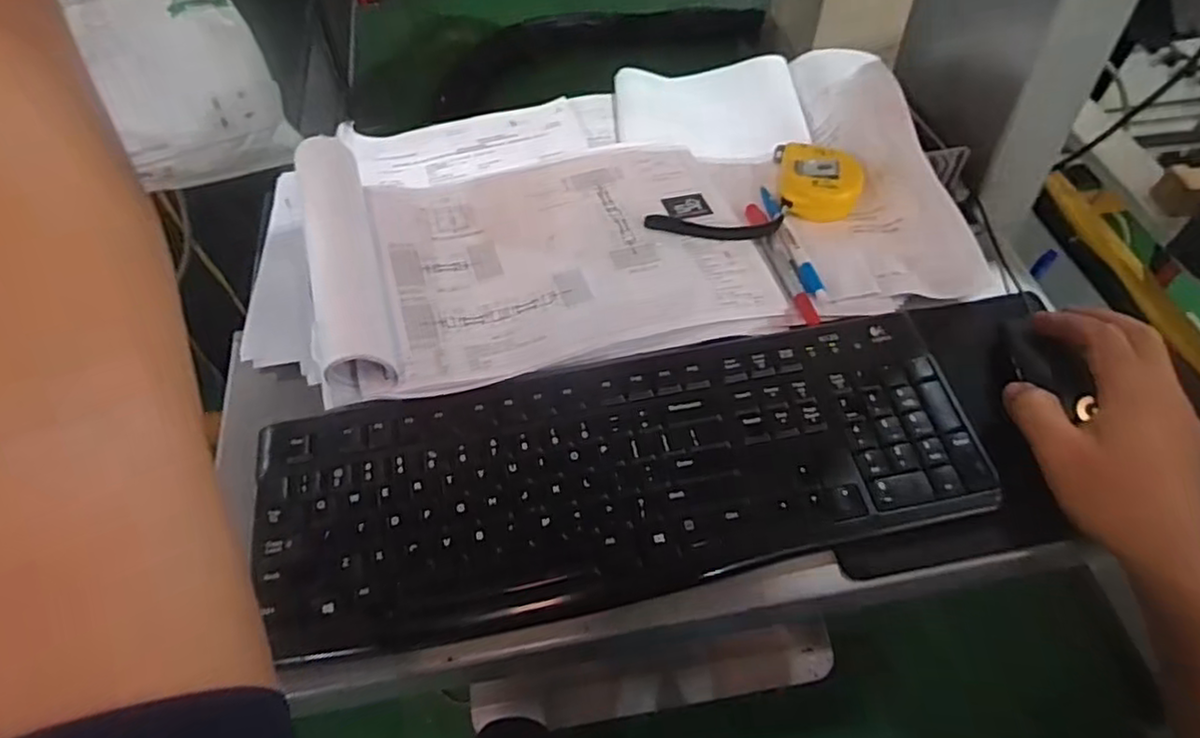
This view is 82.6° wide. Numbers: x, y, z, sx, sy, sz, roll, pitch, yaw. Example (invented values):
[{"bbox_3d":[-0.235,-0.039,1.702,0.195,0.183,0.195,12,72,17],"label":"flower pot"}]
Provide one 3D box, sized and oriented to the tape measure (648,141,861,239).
[{"bbox_3d":[0.130,-0.129,0.536,0.174,0.029,0.086,-37,61,-23],"label":"tape measure"}]

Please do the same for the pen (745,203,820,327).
[{"bbox_3d":[0.134,-0.082,0.514,0.018,0.008,0.129,-8,54,-5],"label":"pen"}]

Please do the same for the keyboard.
[{"bbox_3d":[0.012,0.062,0.415,0.424,0.024,0.146,-9,54,-6],"label":"keyboard"}]

